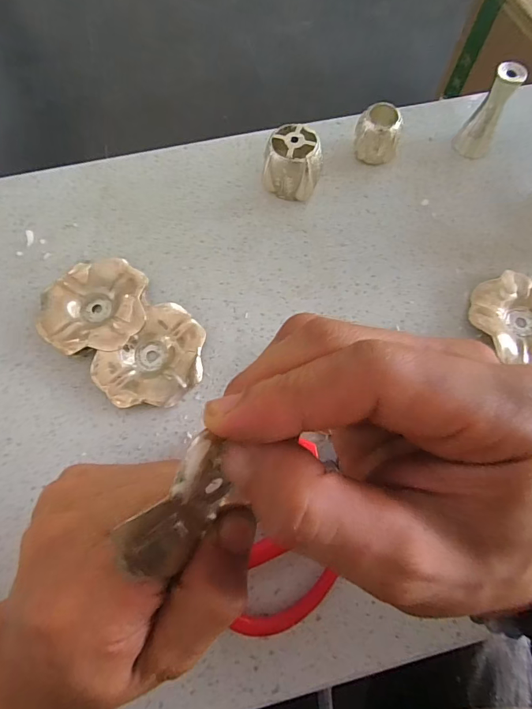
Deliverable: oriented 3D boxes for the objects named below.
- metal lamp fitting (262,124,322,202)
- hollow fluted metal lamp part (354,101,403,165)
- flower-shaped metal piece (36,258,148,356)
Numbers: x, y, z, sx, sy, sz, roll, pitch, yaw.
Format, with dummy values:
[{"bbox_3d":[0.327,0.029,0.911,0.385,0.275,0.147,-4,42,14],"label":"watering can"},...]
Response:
[{"bbox_3d":[0.019,-0.131,0.276,0.038,0.038,0.034,8,71,2],"label":"metal lamp fitting"},{"bbox_3d":[0.081,-0.159,0.289,0.031,0.033,0.025,17,71,5],"label":"hollow fluted metal lamp part"},{"bbox_3d":[-0.109,-0.031,0.254,0.065,0.014,0.063,-2,71,-2],"label":"flower-shaped metal piece"}]

